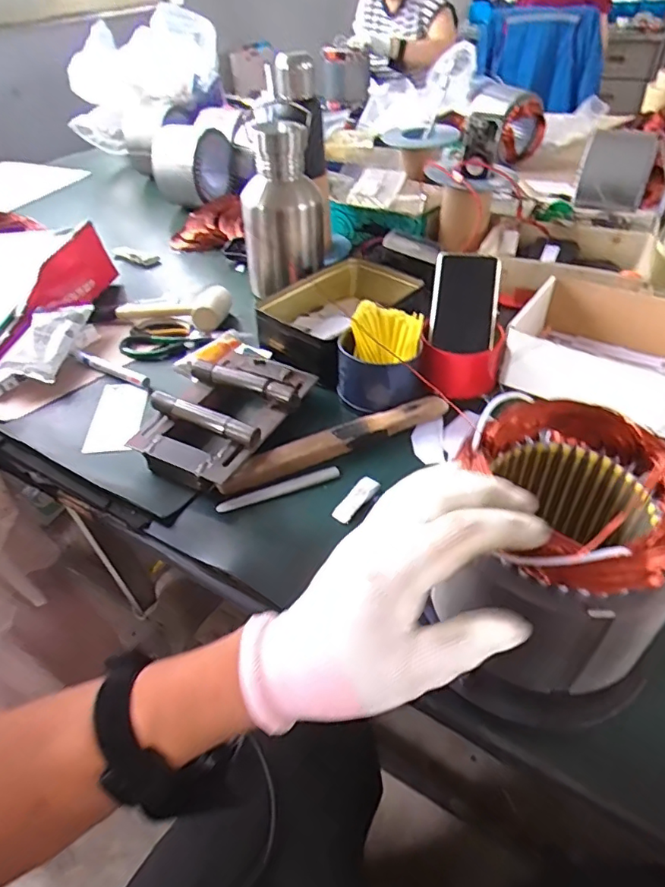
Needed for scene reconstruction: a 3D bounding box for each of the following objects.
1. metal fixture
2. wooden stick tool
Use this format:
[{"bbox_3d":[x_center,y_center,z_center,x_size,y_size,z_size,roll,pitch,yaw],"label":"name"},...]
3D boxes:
[{"bbox_3d":[-0.122,-0.039,0.607,0.147,0.049,0.201,22,50,25],"label":"metal fixture"},{"bbox_3d":[0.008,-0.003,0.587,0.273,0.024,0.030,-23,47,-18],"label":"wooden stick tool"}]

